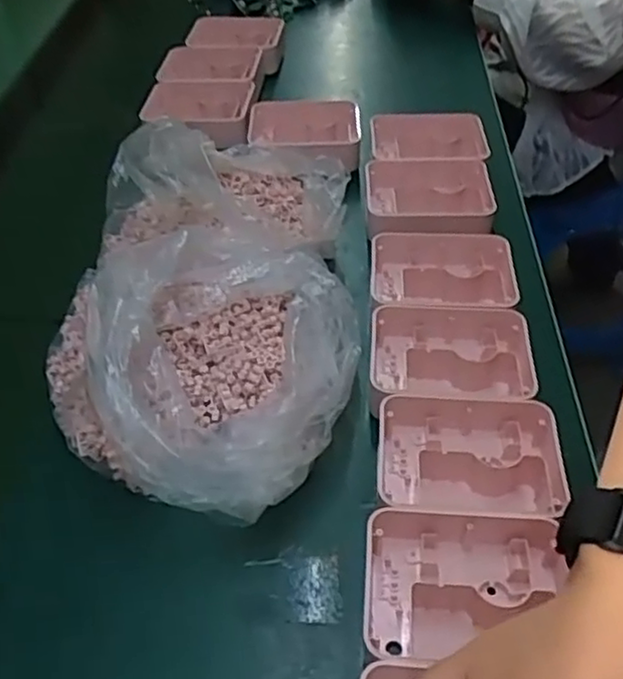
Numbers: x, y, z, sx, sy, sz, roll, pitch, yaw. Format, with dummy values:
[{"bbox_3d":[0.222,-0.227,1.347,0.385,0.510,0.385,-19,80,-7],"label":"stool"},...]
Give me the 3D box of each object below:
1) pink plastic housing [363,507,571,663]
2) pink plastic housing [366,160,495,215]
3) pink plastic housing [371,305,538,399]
[{"bbox_3d":[0.099,0.162,0.447,0.128,0.039,0.094,1,46,3],"label":"pink plastic housing"},{"bbox_3d":[0.124,-0.147,0.739,0.125,0.040,0.092,-1,46,1],"label":"pink plastic housing"},{"bbox_3d":[0.114,0.021,0.582,0.128,0.045,0.104,1,46,3],"label":"pink plastic housing"}]

